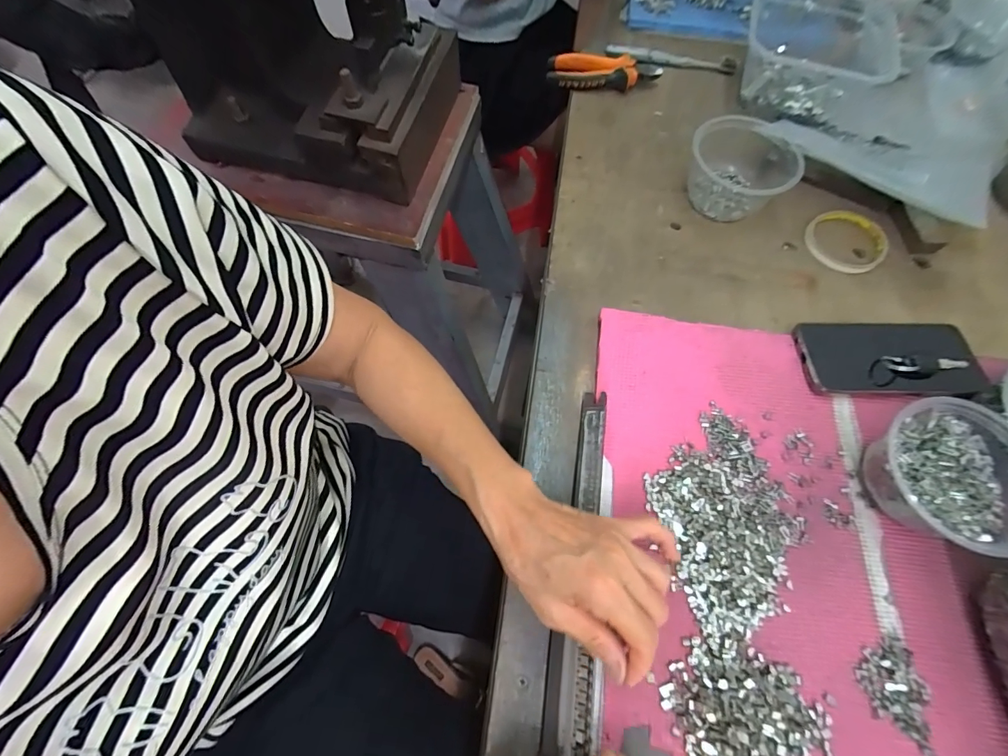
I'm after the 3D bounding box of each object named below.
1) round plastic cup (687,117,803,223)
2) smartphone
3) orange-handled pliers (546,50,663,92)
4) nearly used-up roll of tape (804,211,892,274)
[{"bbox_3d":[0.268,-0.238,0.489,0.113,0.060,0.113,0,66,0],"label":"round plastic cup"},{"bbox_3d":[0.367,-0.020,0.408,0.156,0.016,0.072,1,66,1],"label":"smartphone"},{"bbox_3d":[0.134,-0.419,0.584,0.147,0.025,0.057,-5,66,-2],"label":"orange-handled pliers"},{"bbox_3d":[0.390,-0.158,0.486,0.083,0.010,0.089,0,66,0],"label":"nearly used-up roll of tape"}]

